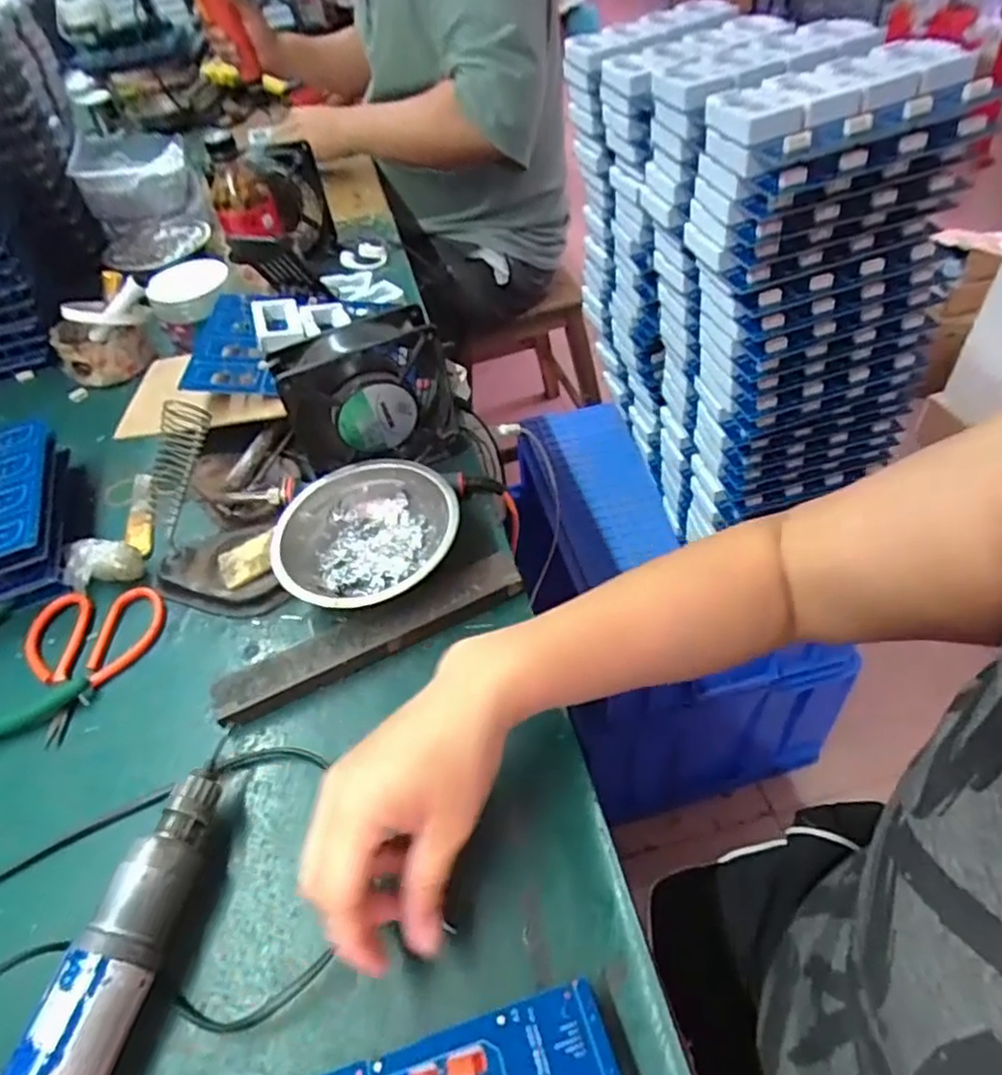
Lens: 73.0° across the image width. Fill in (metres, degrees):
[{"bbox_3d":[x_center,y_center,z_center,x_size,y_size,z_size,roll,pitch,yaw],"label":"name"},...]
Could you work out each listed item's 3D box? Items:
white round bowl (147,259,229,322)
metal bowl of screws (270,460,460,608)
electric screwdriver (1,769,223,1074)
[{"bbox_3d":[-0.312,-0.257,0.692,0.073,0.021,0.086,11,60,10],"label":"white round bowl"},{"bbox_3d":[-0.093,-0.001,0.473,0.129,0.034,0.119,-34,53,-22],"label":"metal bowl of screws"},{"bbox_3d":[-0.179,0.220,0.292,0.033,0.046,0.229,5,49,12],"label":"electric screwdriver"}]

